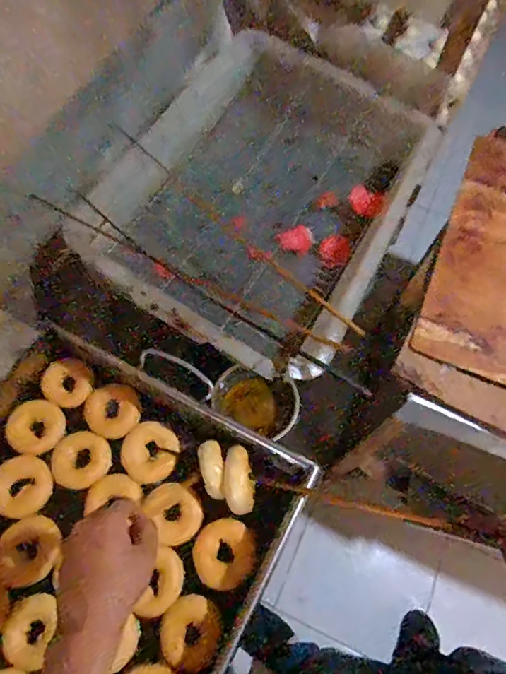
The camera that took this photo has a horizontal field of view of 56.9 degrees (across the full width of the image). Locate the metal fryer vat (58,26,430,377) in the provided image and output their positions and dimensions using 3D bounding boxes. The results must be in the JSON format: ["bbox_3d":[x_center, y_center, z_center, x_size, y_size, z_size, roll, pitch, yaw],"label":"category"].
[{"bbox_3d":[0.024,-0.276,0.890,0.493,0.159,0.635,28,66,11],"label":"metal fryer vat"}]

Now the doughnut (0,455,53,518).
[{"bbox_3d":[-0.365,0.234,0.732,0.088,0.019,0.089,1,64,-2],"label":"doughnut"}]

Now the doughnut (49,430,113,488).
[{"bbox_3d":[-0.277,0.198,0.755,0.092,0.029,0.083,3,64,-1],"label":"doughnut"}]

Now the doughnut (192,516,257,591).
[{"bbox_3d":[-0.041,0.316,0.685,0.091,0.020,0.089,1,64,-2],"label":"doughnut"}]

